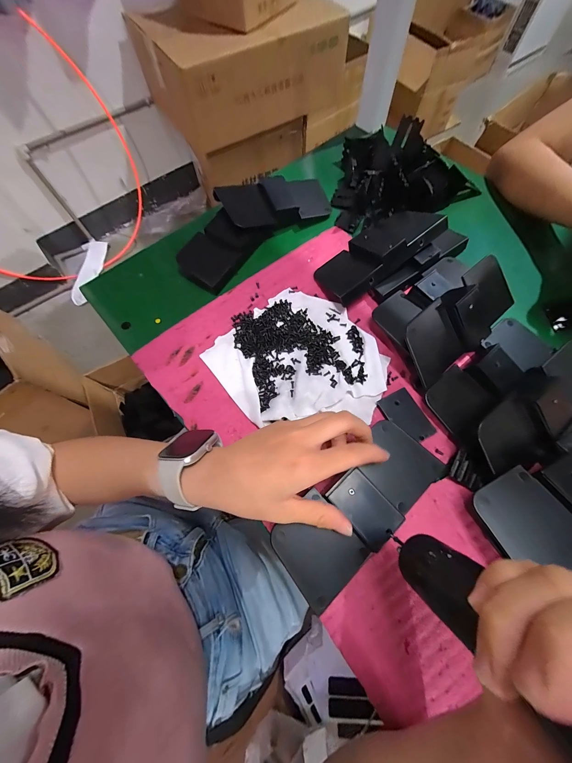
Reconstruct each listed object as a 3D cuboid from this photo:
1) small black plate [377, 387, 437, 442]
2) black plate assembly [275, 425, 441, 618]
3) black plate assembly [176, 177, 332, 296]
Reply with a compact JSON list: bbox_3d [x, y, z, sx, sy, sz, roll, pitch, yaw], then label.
[{"bbox_3d":[0.126,0.037,0.288,0.035,0.006,0.055,-29,73,-1],"label":"small black plate"},{"bbox_3d":[0.065,0.108,0.244,0.161,0.022,0.069,-39,72,-16],"label":"black plate assembly"},{"bbox_3d":[-0.047,-0.229,0.391,0.113,0.038,0.239,41,74,16],"label":"black plate assembly"}]

